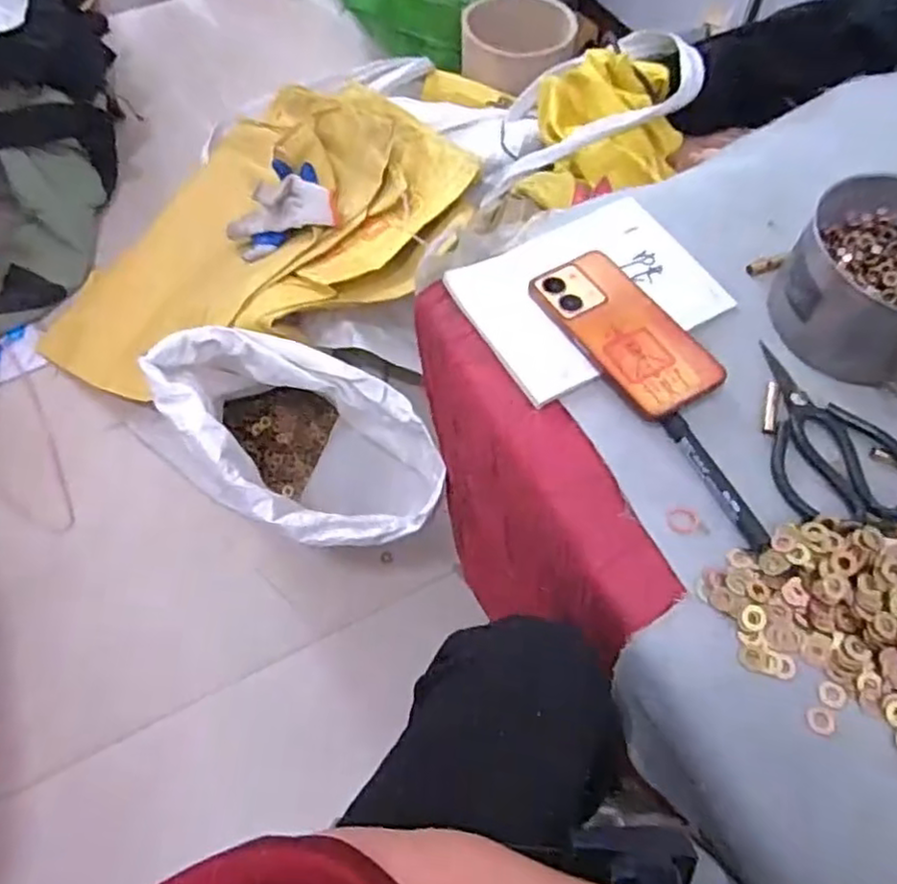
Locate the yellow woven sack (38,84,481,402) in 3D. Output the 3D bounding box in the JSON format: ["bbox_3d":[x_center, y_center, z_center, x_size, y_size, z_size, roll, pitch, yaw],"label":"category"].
[{"bbox_3d":[-0.328,-0.331,1.116,0.697,0.189,0.567,-35,66,-18],"label":"yellow woven sack"}]

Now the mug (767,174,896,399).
[{"bbox_3d":[0.347,-0.123,0.542,0.143,0.093,0.143,0,61,0],"label":"mug"}]

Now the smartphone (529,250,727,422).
[{"bbox_3d":[0.141,-0.092,0.562,0.081,0.011,0.166,-30,64,-7],"label":"smartphone"}]

